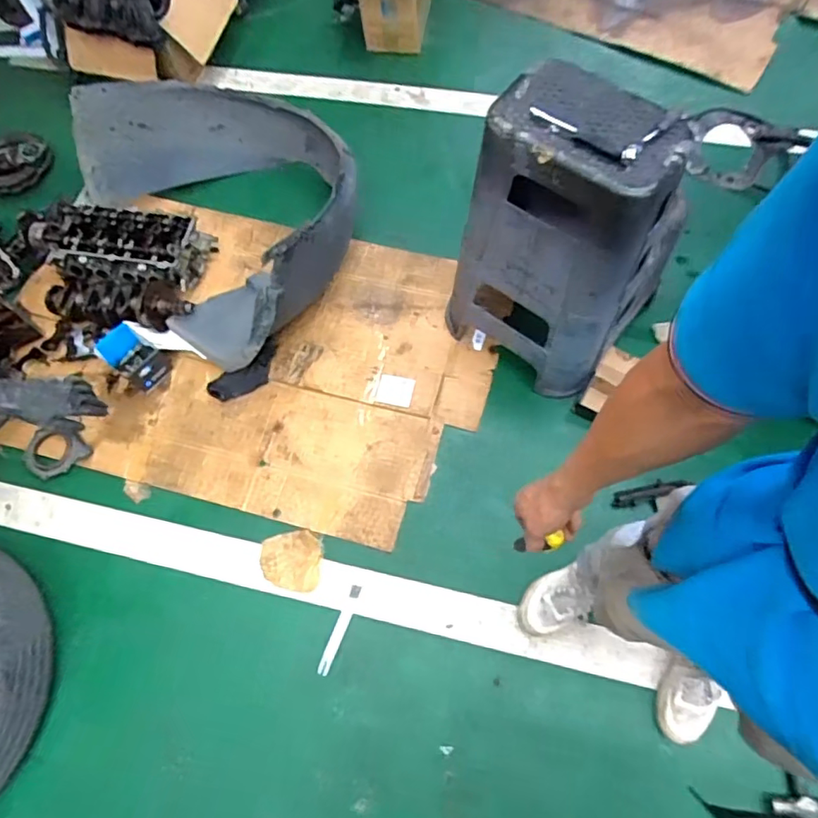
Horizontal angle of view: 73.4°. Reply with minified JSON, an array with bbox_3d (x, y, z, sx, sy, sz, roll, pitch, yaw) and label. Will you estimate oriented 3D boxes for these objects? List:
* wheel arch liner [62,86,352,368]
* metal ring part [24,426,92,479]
[{"bbox_3d":[-0.476,-0.600,1.437,0.623,0.312,0.924,-35,71,-9],"label":"wheel arch liner"},{"bbox_3d":[-0.896,0.115,1.388,0.143,0.023,0.131,-1,69,4],"label":"metal ring part"}]

